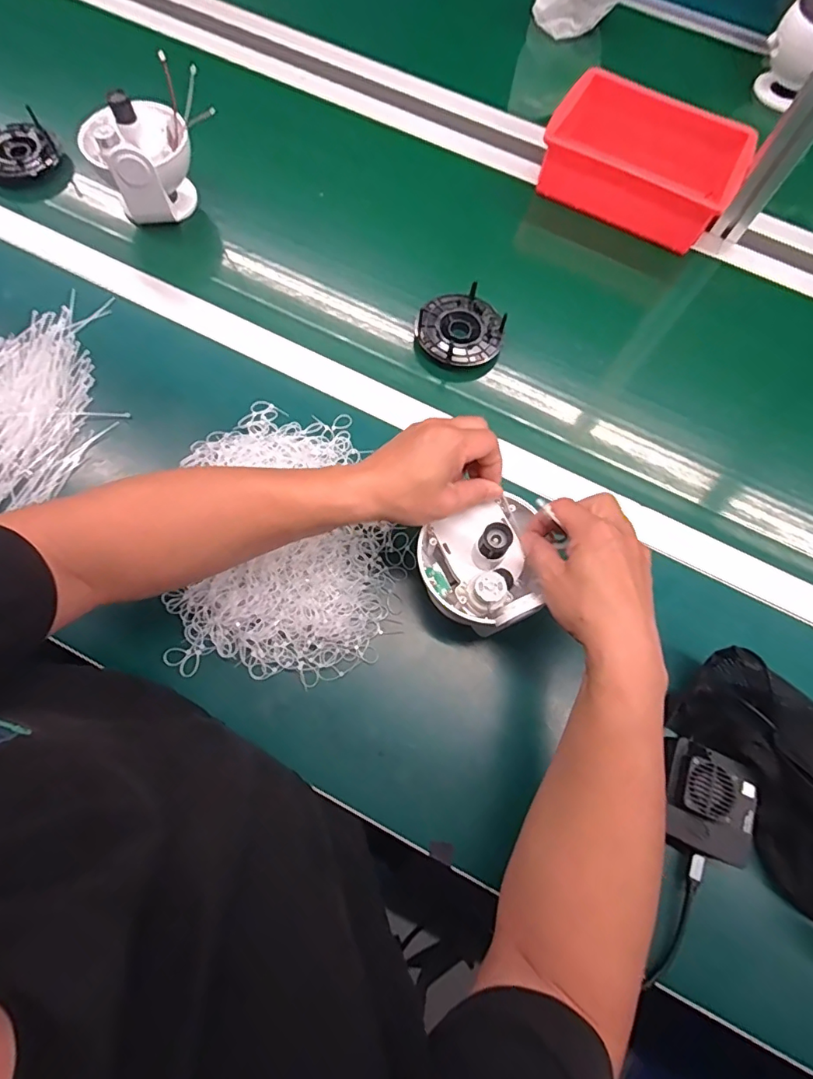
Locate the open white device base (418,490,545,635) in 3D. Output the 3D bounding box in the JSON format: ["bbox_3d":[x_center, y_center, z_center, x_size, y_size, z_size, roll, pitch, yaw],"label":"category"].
[{"bbox_3d":[0.071,0.019,0.409,0.109,0.059,0.102,1,70,-2],"label":"open white device base"}]

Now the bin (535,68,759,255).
[{"bbox_3d":[0.311,-0.502,0.659,0.243,0.073,0.166,29,72,8],"label":"bin"}]

